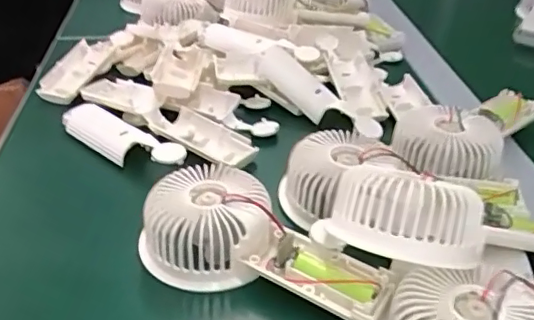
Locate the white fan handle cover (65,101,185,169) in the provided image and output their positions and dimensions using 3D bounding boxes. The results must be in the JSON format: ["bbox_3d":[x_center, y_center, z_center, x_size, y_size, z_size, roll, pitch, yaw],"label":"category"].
[{"bbox_3d":[-0.117,-0.017,0.456,0.133,0.023,0.033,28,41,32],"label":"white fan handle cover"}]

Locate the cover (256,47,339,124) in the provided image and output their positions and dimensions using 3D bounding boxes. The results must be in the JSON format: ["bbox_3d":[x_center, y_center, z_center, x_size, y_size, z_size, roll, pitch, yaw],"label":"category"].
[{"bbox_3d":[0.026,-0.069,0.513,0.080,0.022,0.032,44,47,14],"label":"cover"}]

